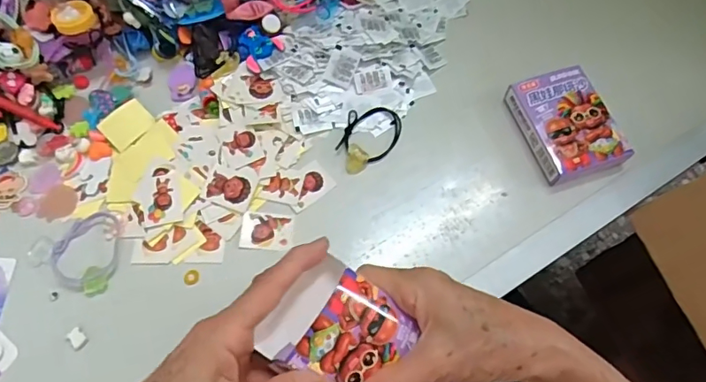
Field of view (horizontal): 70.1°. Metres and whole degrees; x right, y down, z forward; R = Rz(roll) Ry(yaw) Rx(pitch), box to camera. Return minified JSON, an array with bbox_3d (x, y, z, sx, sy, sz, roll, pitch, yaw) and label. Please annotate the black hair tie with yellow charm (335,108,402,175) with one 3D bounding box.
[{"bbox_3d":[0.012,-0.048,0.422,0.063,0.010,0.048,-32,70,-14],"label":"black hair tie with yellow charm"}]

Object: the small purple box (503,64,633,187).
[{"bbox_3d":[0.176,-0.054,0.417,0.065,0.024,0.093,-18,68,-9],"label":"small purple box"}]

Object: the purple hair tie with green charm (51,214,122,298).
[{"bbox_3d":[-0.204,0.048,0.381,0.050,0.006,0.062,-5,68,-2],"label":"purple hair tie with green charm"}]

